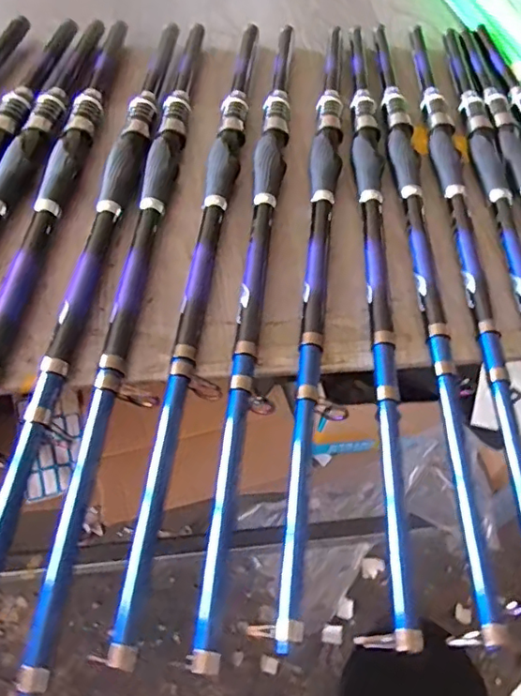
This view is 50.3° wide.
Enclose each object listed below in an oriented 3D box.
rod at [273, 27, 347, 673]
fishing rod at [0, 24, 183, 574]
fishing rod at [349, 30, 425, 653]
[{"bbox_3d":[0.057,-0.113,0.518,0.030,0.035,0.669,8,54,-1],"label":"rod"},{"bbox_3d":[-0.140,-0.093,0.476,0.027,0.027,0.700,7,52,0],"label":"fishing rod"},{"bbox_3d":[0.108,-0.113,0.525,0.033,0.037,0.673,5,55,-3],"label":"fishing rod"}]

